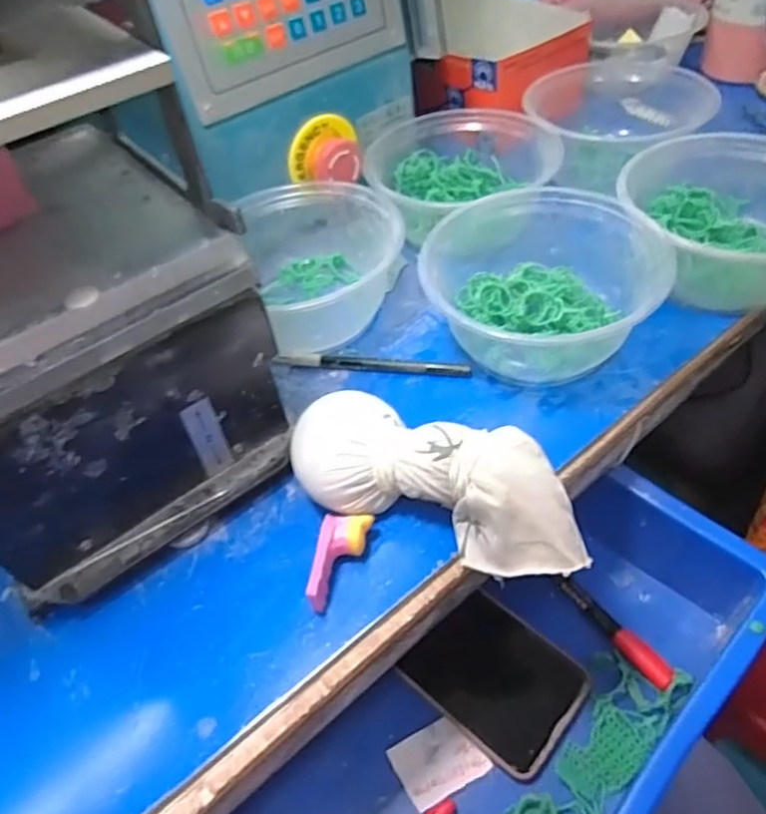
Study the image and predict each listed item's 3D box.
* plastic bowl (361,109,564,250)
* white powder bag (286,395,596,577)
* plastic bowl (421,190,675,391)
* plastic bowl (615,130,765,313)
[{"bbox_3d":[0.056,-0.166,0.459,0.131,0.049,0.133,-3,49,4],"label":"plastic bowl"},{"bbox_3d":[0.026,0.036,0.312,0.145,0.048,0.055,13,53,17],"label":"white powder bag"},{"bbox_3d":[0.089,-0.074,0.381,0.122,0.063,0.133,-3,49,4],"label":"plastic bowl"},{"bbox_3d":[0.222,-0.118,0.404,0.133,0.063,0.126,31,59,28],"label":"plastic bowl"}]

